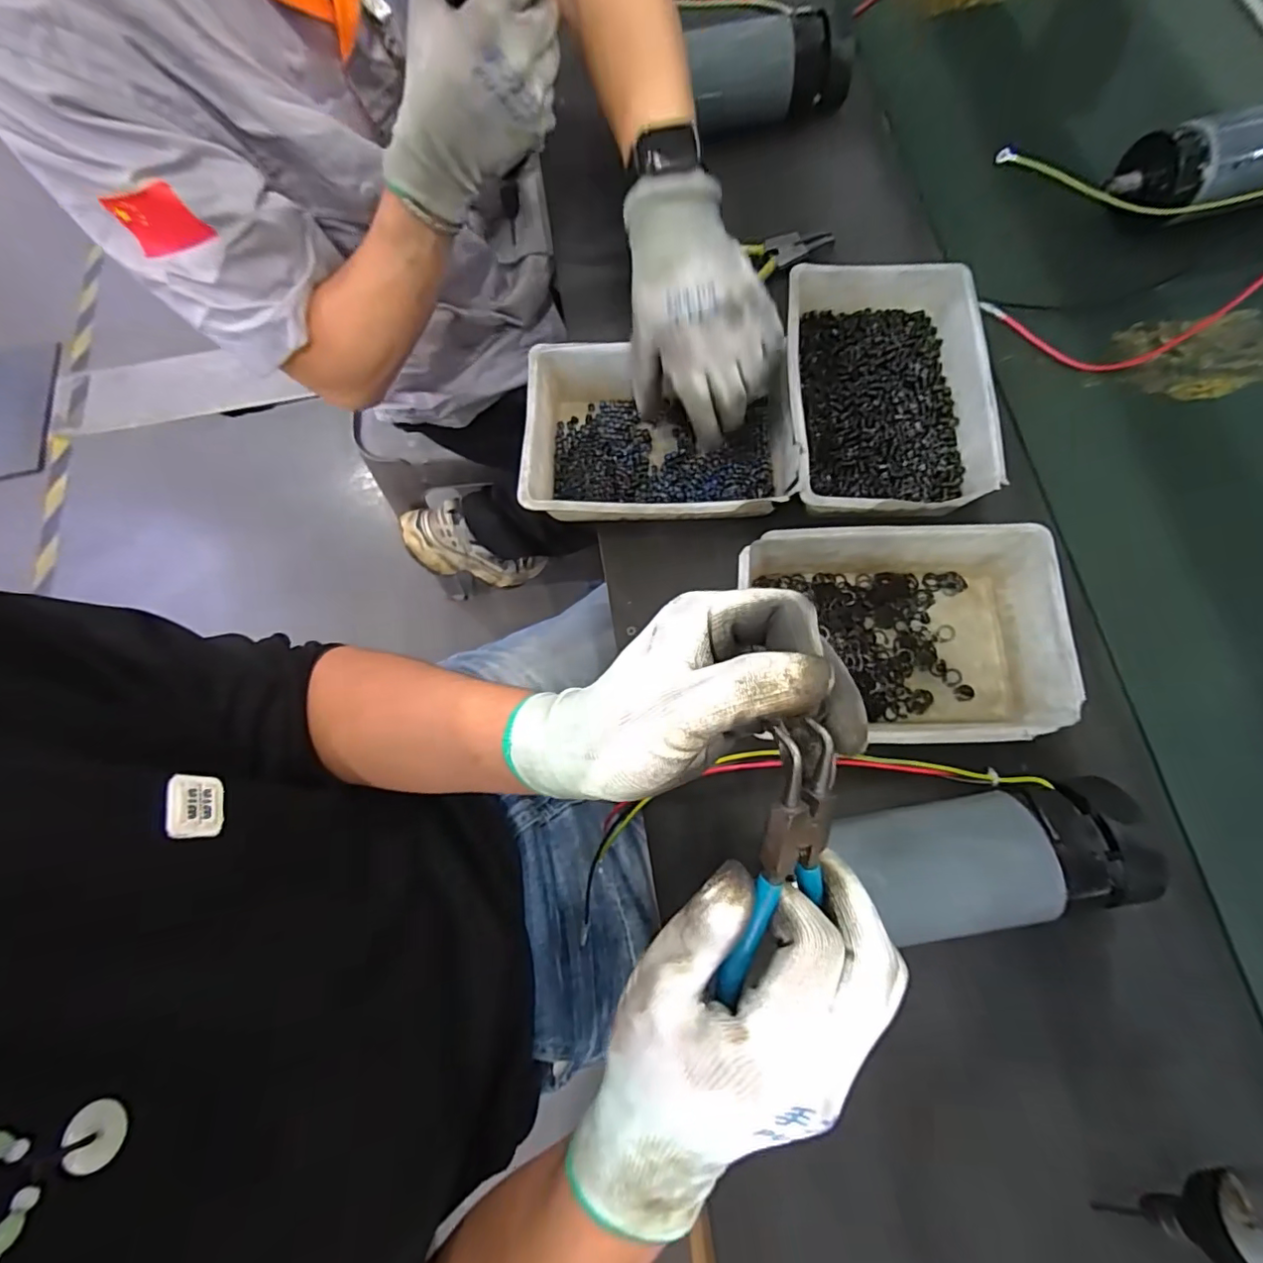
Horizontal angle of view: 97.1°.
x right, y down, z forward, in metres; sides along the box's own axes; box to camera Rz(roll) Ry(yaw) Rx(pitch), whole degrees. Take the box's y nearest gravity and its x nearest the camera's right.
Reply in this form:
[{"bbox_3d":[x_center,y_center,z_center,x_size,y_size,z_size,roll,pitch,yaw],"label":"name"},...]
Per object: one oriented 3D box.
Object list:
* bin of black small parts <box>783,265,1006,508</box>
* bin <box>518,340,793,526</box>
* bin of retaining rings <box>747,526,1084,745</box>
[{"bbox_3d":[0.195,-0.181,0.439,0.146,0.061,0.210,-2,74,5],"label":"bin of black small parts"},{"bbox_3d":[0.020,-0.150,0.439,0.199,0.051,0.143,0,74,1],"label":"bin"},{"bbox_3d":[0.180,0.004,0.383,0.200,0.051,0.144,-1,74,5],"label":"bin of retaining rings"}]

